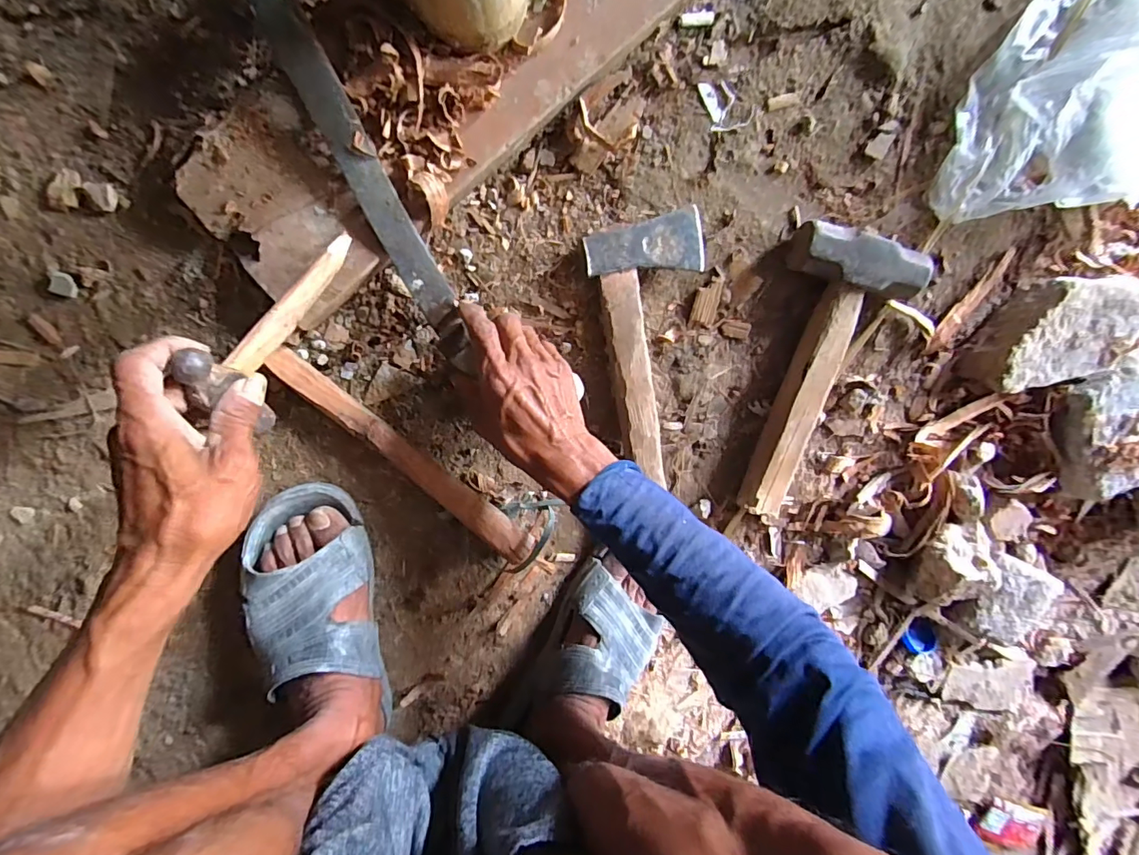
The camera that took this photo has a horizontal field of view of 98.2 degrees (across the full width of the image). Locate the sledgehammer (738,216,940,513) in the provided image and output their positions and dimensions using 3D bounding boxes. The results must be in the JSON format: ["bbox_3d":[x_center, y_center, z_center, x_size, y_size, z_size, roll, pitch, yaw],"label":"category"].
[{"bbox_3d":[0.239,-0.040,0.466,0.116,0.052,0.264,9,100,-7],"label":"sledgehammer"}]

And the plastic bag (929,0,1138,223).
[{"bbox_3d":[0.452,-0.293,0.403,0.234,0.078,0.201,-5,101,-5],"label":"plastic bag"}]

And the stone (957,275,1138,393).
[{"bbox_3d":[0.482,-0.094,0.488,0.167,0.044,0.098,-18,102,-2],"label":"stone"}]

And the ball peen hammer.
[{"bbox_3d":[-0.201,-0.074,0.349,0.038,0.061,0.161,29,64,-5],"label":"ball peen hammer"}]

